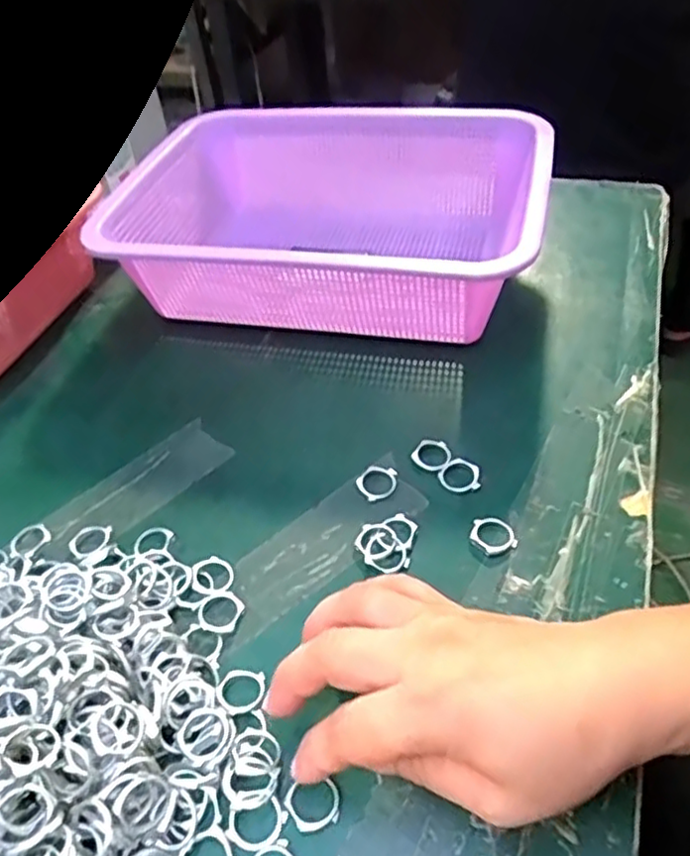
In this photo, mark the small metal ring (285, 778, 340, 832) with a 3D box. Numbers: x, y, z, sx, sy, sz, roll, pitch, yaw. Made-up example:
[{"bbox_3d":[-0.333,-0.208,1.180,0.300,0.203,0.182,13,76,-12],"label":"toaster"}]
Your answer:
[{"bbox_3d":[-0.013,0.151,0.266,0.021,0.004,0.018,-6,46,2],"label":"small metal ring"}]

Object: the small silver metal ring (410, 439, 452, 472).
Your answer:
[{"bbox_3d":[0.051,0.014,0.385,0.021,0.004,0.022,-4,46,4],"label":"small silver metal ring"}]

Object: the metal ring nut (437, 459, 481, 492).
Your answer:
[{"bbox_3d":[0.065,0.027,0.372,0.024,0.005,0.019,24,54,27],"label":"metal ring nut"}]

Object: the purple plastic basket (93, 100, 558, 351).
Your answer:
[{"bbox_3d":[-0.007,-0.151,0.495,0.290,0.085,0.217,5,47,12],"label":"purple plastic basket"}]

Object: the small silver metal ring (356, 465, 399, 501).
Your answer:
[{"bbox_3d":[0.018,0.030,0.374,0.022,0.004,0.022,-4,46,4],"label":"small silver metal ring"}]

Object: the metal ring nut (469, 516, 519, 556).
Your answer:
[{"bbox_3d":[0.076,0.055,0.345,0.022,0.004,0.022,-4,46,4],"label":"metal ring nut"}]

